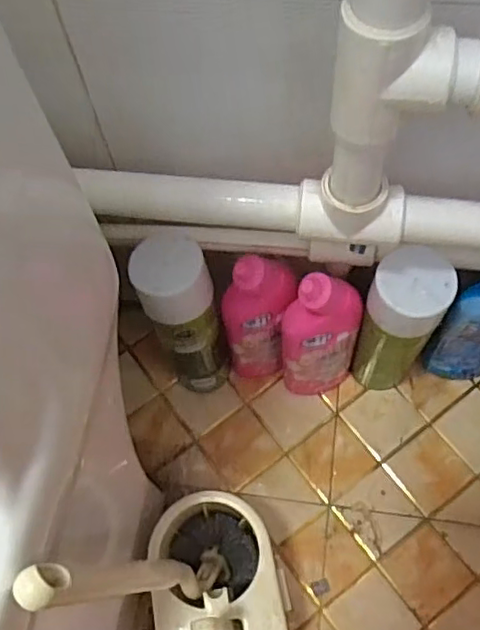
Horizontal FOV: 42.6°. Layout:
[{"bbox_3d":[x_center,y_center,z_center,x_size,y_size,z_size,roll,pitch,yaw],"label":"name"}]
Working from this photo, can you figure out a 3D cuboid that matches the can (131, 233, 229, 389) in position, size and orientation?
[{"bbox_3d":[-0.050,0.013,0.597,0.060,0.261,0.057,-1,65,2],"label":"can"}]

